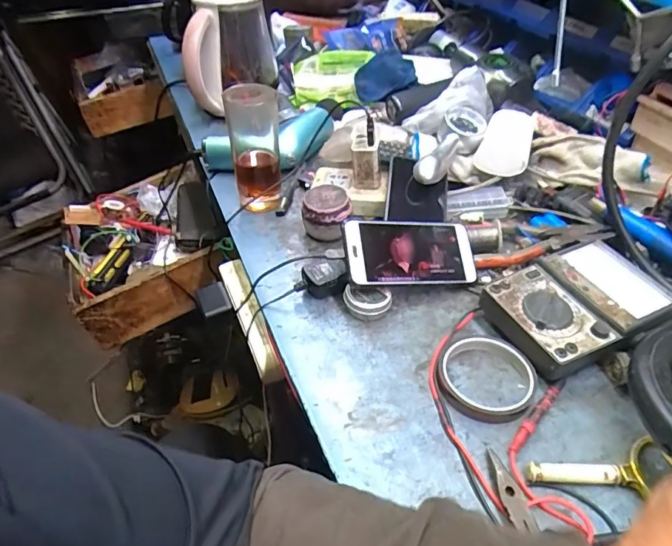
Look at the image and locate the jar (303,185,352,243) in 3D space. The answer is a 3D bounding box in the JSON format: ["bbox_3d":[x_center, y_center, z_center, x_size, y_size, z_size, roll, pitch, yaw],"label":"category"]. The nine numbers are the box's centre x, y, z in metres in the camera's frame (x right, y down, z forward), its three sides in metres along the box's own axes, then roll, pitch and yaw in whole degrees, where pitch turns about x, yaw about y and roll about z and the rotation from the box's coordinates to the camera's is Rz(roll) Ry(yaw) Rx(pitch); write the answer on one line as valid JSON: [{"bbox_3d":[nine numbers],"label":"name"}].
[{"bbox_3d":[-0.011,-0.075,0.615,0.061,0.050,0.056,0,41,0],"label":"jar"}]

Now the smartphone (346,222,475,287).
[{"bbox_3d":[0.083,-0.024,0.543,0.154,0.013,0.076,-1,71,-20],"label":"smartphone"}]

